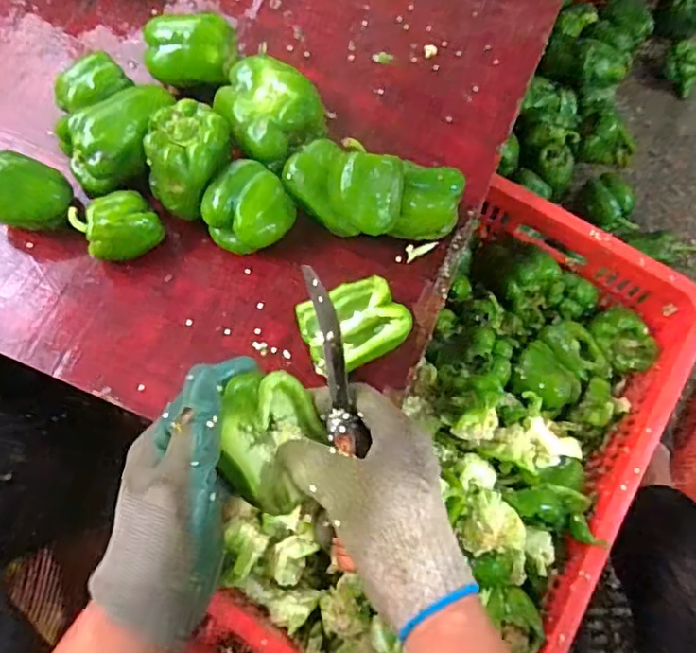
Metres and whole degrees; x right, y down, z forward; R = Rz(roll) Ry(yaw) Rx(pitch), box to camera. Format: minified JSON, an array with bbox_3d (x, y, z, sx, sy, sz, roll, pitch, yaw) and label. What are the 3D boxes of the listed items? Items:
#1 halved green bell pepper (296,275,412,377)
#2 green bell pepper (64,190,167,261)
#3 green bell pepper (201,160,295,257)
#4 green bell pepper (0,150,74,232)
[{"bbox_3d":[0.004,0.000,0.498,0.086,0.036,0.075,-28,73,-12],"label":"halved green bell pepper"},{"bbox_3d":[-0.193,-0.083,0.509,0.061,0.048,0.060,1,70,-2],"label":"green bell pepper"},{"bbox_3d":[-0.086,-0.096,0.512,0.062,0.059,0.065,43,73,12],"label":"green bell pepper"},{"bbox_3d":[-0.272,-0.107,0.512,0.063,0.061,0.065,41,73,12],"label":"green bell pepper"}]

